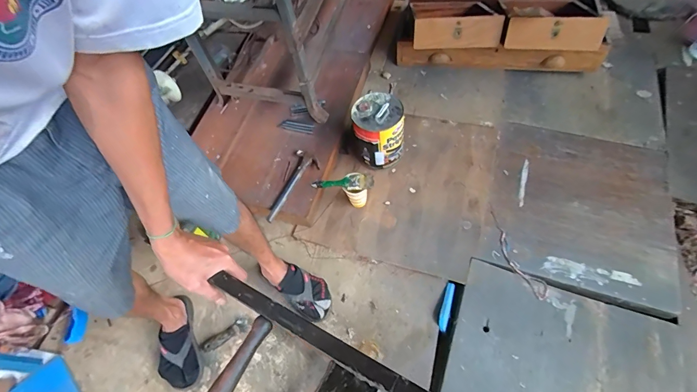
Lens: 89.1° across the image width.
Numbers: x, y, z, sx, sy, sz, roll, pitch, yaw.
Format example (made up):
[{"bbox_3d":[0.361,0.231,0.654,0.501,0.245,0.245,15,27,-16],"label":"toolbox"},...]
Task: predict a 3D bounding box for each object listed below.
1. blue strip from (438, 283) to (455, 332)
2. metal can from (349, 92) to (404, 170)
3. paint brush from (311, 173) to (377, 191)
[{"bbox_3d":[0.279,0.316,1.012,0.026,0.021,0.132,14,65,10],"label":"blue strip"},{"bbox_3d":[0.098,-0.217,1.190,0.162,0.200,0.177,-3,58,5],"label":"metal can"},{"bbox_3d":[-0.017,-0.046,1.097,0.190,0.030,0.052,4,59,9],"label":"paint brush"}]

